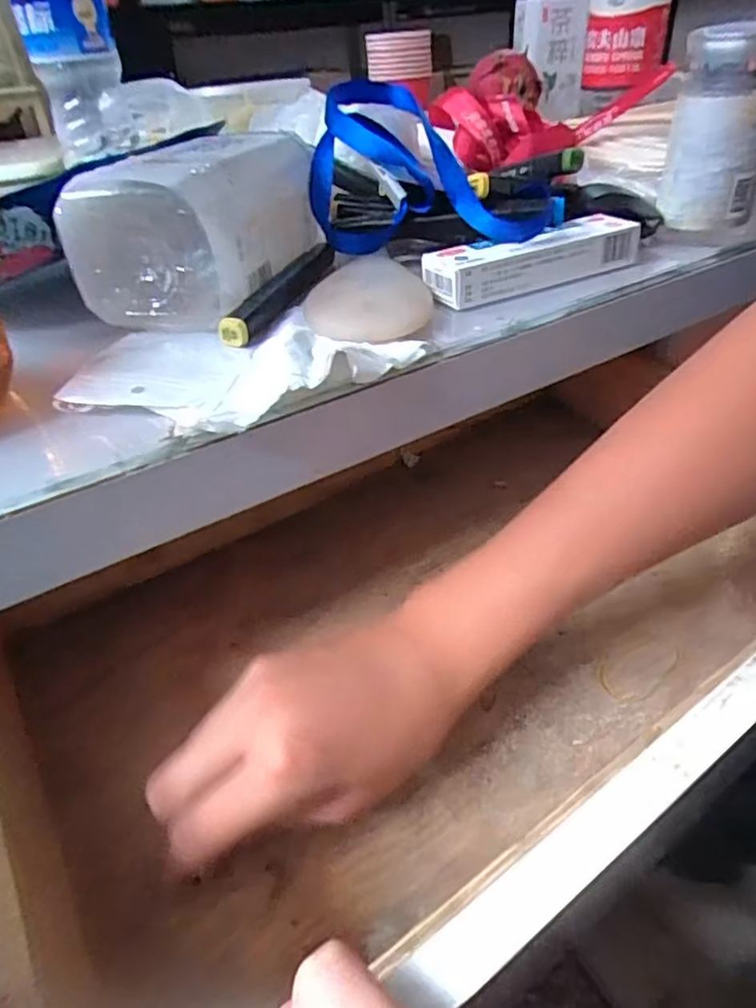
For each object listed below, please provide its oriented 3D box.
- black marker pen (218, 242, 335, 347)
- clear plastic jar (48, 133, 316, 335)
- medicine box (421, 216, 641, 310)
[{"bbox_3d":[-0.051,-0.117,0.339,0.016,0.013,0.126,7,38,14],"label":"black marker pen"},{"bbox_3d":[-0.094,-0.157,0.339,0.078,0.074,0.130,8,38,16],"label":"clear plastic jar"},{"bbox_3d":[0.088,-0.138,0.349,0.128,0.024,0.032,-20,39,-20],"label":"medicine box"}]

